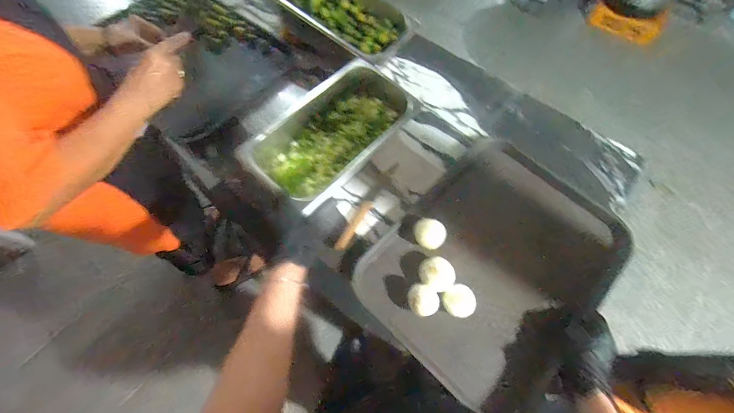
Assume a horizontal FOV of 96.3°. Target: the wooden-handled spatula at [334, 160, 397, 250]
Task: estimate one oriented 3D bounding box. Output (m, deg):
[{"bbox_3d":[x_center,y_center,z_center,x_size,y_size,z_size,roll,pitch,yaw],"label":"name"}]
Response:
[{"bbox_3d":[0.002,-0.005,0.629,0.019,0.017,0.213,28,68,10],"label":"wooden-handled spatula"}]

